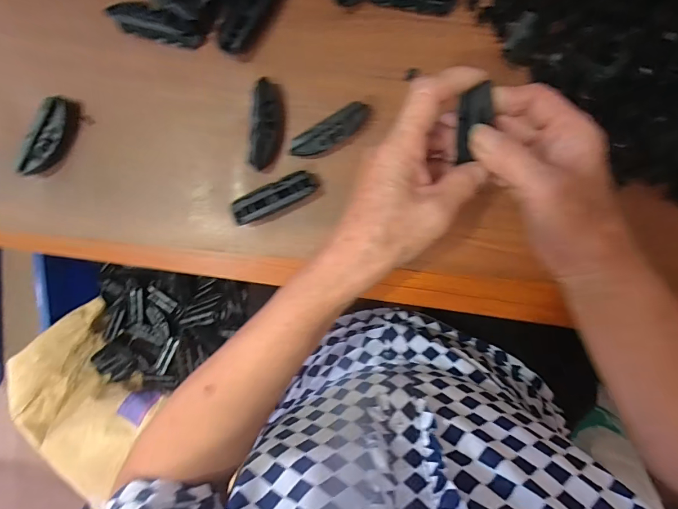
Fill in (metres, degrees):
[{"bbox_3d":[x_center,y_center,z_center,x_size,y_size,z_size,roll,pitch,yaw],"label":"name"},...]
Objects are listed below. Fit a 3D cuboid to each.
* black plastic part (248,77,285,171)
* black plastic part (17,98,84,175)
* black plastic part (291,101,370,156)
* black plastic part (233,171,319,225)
[{"bbox_3d":[-0.059,-0.105,0.307,0.023,0.023,0.068,8,97,1],"label":"black plastic part"},{"bbox_3d":[-0.243,-0.098,0.315,0.020,0.019,0.070,33,97,-2],"label":"black plastic part"},{"bbox_3d":[-0.006,-0.099,0.306,0.067,0.020,0.020,-33,95,5],"label":"black plastic part"},{"bbox_3d":[-0.052,-0.048,0.313,0.071,0.019,0.020,-24,96,4],"label":"black plastic part"}]

